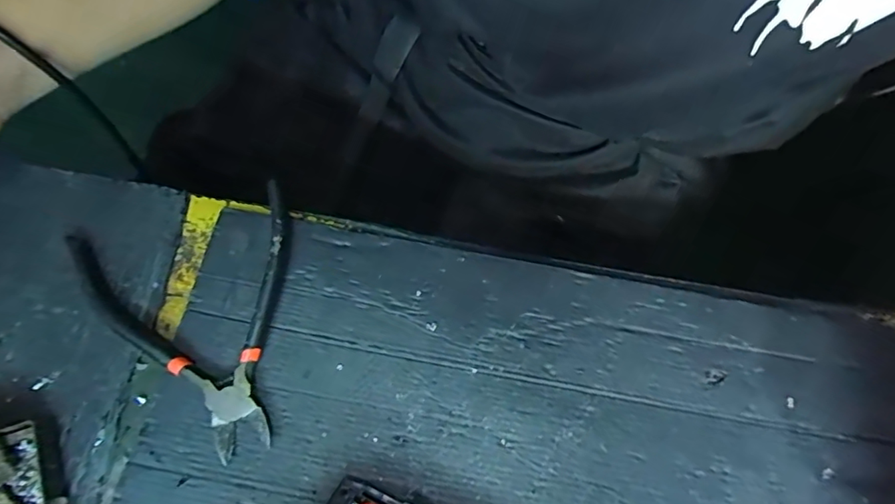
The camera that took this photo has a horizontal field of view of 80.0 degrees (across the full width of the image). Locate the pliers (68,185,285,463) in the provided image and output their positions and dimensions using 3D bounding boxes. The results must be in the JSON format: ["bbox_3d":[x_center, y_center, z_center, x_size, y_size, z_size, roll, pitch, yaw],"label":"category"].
[{"bbox_3d":[-0.139,0.042,0.291,0.121,0.019,0.136,-15,75,-6],"label":"pliers"}]

